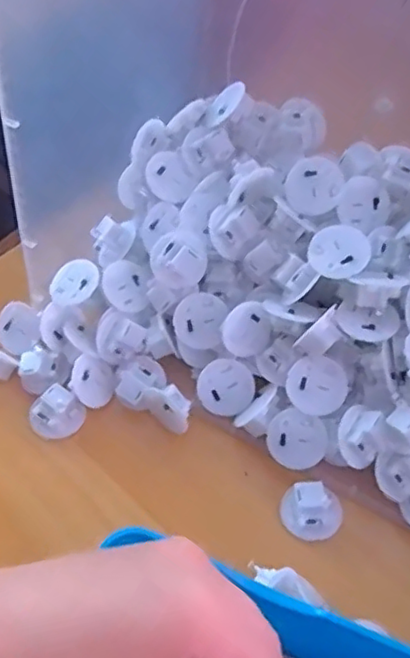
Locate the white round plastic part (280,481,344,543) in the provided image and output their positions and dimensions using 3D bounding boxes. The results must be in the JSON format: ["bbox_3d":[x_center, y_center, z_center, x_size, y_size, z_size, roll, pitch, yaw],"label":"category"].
[{"bbox_3d":[0.058,0.099,0.348,0.032,0.018,0.027,25,62,15],"label":"white round plastic part"}]

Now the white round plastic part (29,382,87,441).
[{"bbox_3d":[-0.088,0.049,0.379,0.026,0.021,0.029,33,65,18],"label":"white round plastic part"}]

